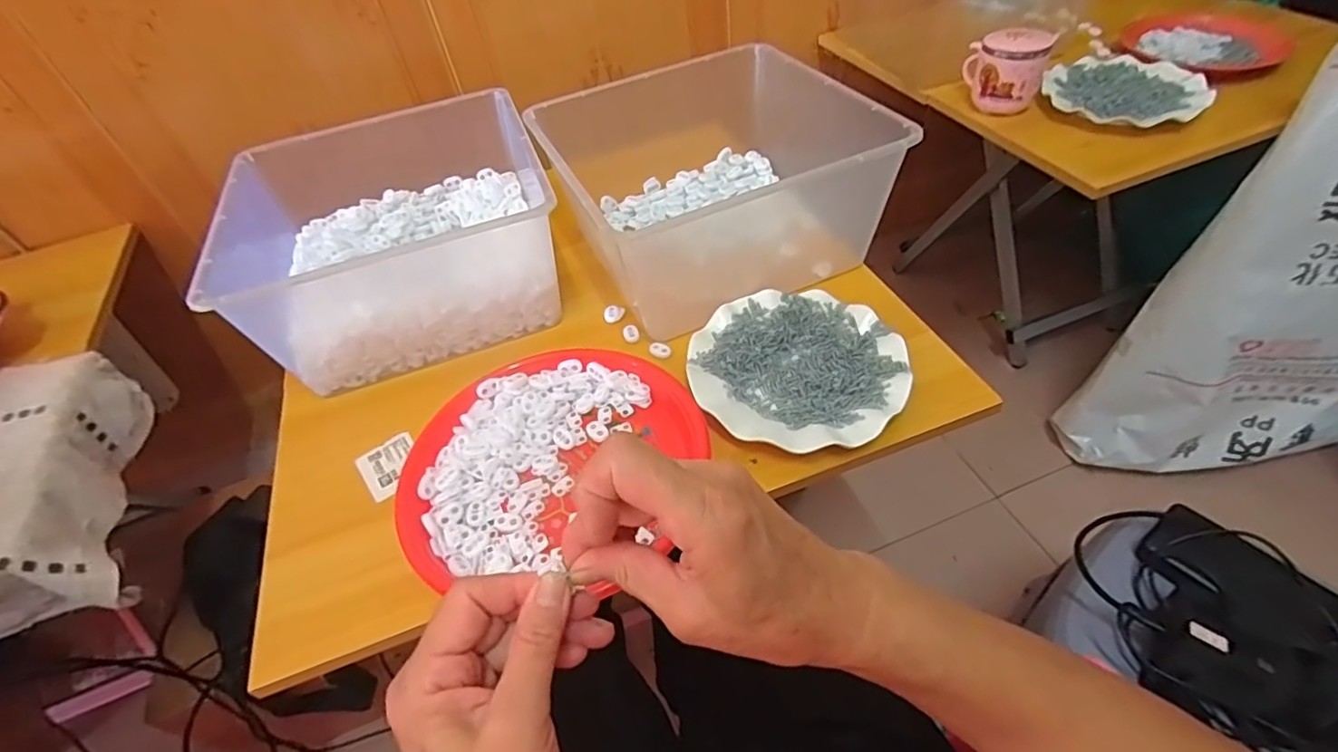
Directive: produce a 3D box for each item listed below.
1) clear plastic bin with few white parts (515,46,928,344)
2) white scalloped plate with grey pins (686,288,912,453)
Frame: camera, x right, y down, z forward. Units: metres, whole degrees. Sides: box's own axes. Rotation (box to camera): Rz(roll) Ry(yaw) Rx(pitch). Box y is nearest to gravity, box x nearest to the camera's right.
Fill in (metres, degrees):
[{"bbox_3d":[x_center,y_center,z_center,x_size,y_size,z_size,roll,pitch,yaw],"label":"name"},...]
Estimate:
[{"bbox_3d":[0.060,-0.224,0.670,0.291,0.159,0.307,-19,49,-12],"label":"clear plastic bin with few white parts"},{"bbox_3d":[0.113,-0.008,0.545,0.182,0.026,0.176,-3,48,3],"label":"white scalloped plate with grey pins"}]

